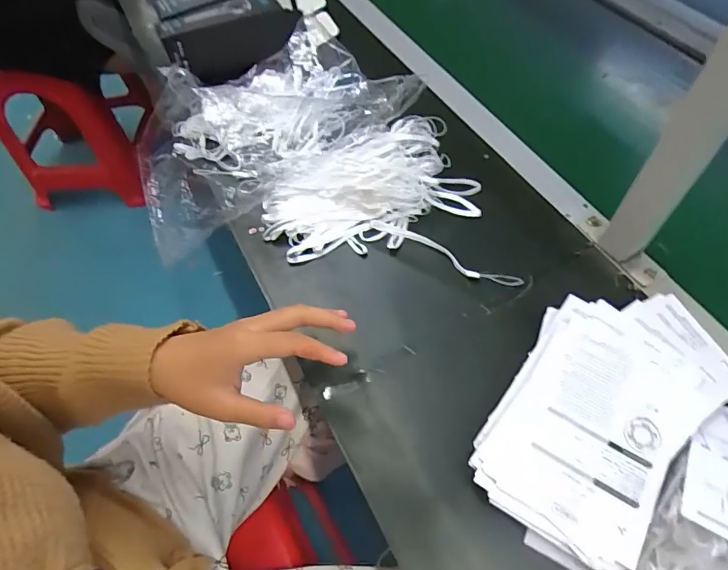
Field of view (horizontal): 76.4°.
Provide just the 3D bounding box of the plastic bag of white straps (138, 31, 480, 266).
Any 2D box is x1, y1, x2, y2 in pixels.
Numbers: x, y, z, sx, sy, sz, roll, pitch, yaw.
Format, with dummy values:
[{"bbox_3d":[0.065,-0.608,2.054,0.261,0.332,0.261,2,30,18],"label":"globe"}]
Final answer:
[{"bbox_3d":[-0.084,-0.151,0.517,0.329,0.080,0.299,-17,58,-9],"label":"plastic bag of white straps"}]

